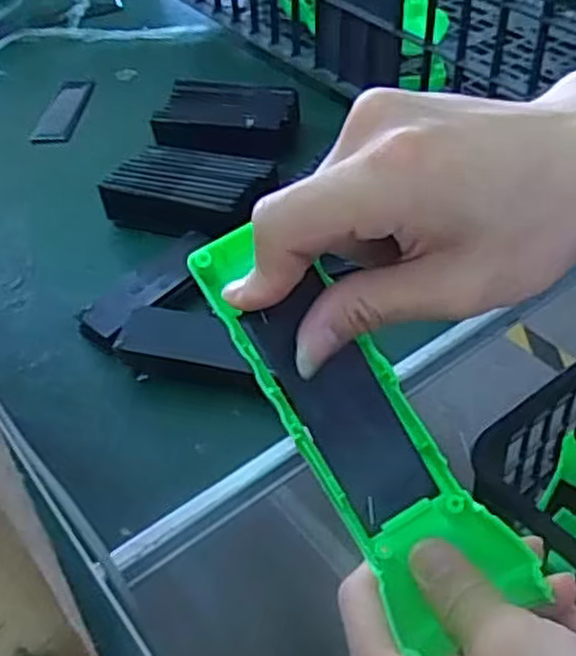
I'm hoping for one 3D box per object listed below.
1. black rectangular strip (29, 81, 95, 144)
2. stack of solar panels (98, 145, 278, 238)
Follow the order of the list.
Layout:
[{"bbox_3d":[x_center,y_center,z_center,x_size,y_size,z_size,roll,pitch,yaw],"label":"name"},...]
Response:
[{"bbox_3d":[-0.180,-0.177,0.602,0.033,0.004,0.093,-1,45,5],"label":"black rectangular strip"},{"bbox_3d":[-0.059,-0.082,0.472,0.097,0.032,0.061,14,48,19],"label":"stack of solar panels"}]

